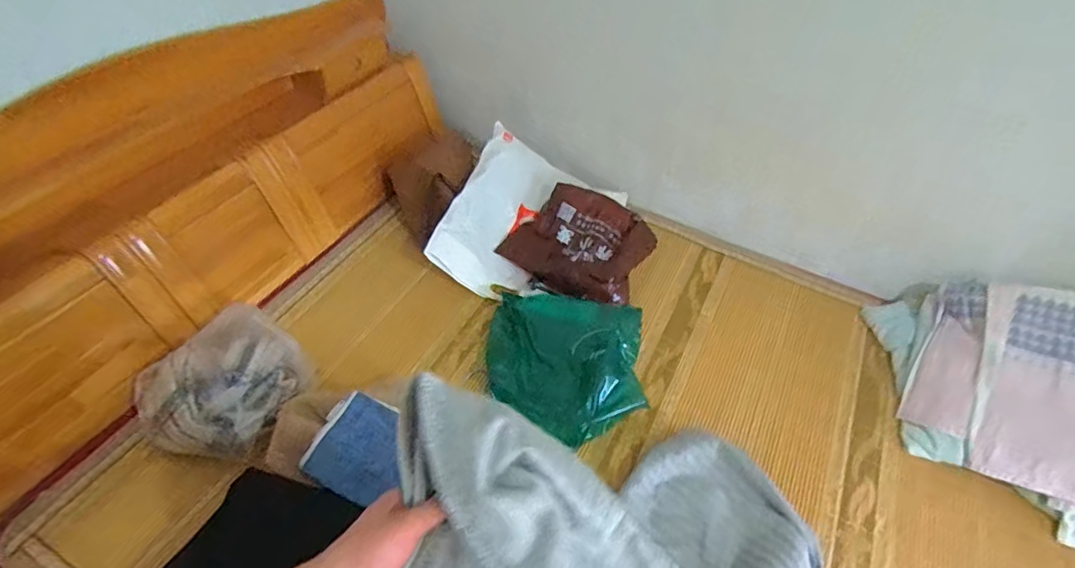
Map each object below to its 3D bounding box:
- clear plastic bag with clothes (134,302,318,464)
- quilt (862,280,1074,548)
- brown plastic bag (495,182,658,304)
[{"bbox_3d":[-0.604,0.208,1.094,0.291,0.134,0.299,29,52,20],"label":"clear plastic bag with clothes"},{"bbox_3d":[1.044,0.221,1.101,0.594,0.318,0.431,26,51,18],"label":"quilt"},{"bbox_3d":[0.113,-0.106,1.424,0.347,0.102,0.296,30,53,21],"label":"brown plastic bag"}]

